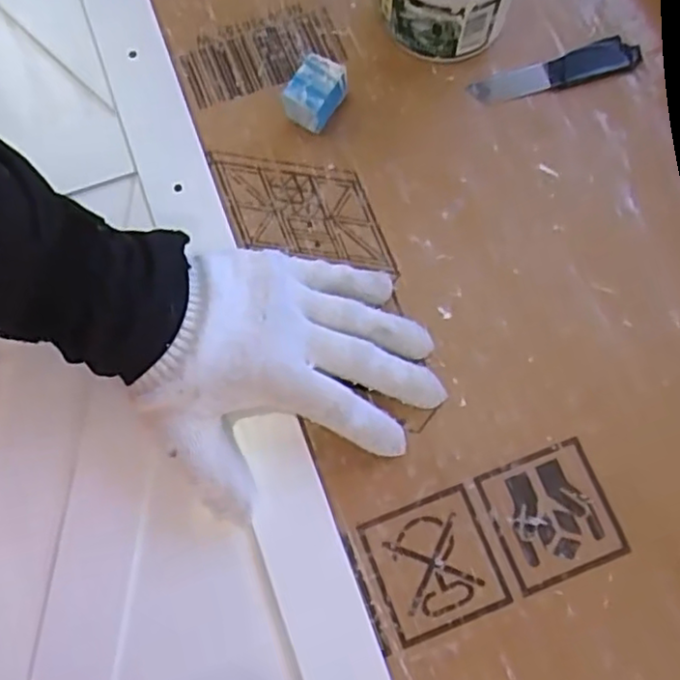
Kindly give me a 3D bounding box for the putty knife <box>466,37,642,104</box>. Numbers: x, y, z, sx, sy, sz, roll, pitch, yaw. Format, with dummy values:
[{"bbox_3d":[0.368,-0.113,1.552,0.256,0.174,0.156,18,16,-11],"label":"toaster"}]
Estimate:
[{"bbox_3d":[0.136,-0.168,0.413,0.107,0.011,0.022,-14,76,-4],"label":"putty knife"}]

